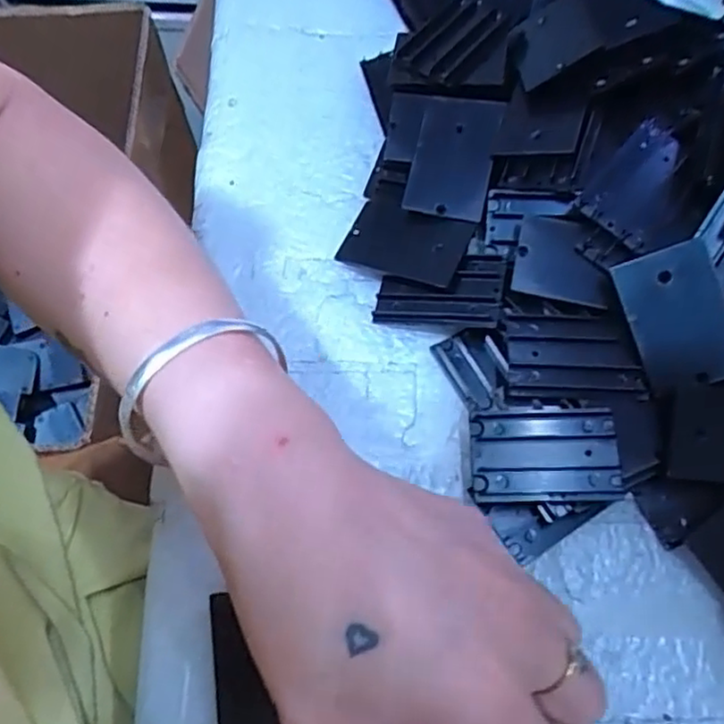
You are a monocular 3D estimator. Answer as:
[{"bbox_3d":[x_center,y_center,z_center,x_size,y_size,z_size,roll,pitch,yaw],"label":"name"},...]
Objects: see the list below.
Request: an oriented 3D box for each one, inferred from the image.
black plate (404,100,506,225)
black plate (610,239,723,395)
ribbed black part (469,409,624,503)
[{"bbox_3d":[0.043,-0.095,0.309,0.035,0.006,0.062,13,76,7],"label":"black plate"},{"bbox_3d":[0.125,-0.018,0.264,0.038,0.004,0.054,-18,84,7],"label":"black plate"},{"bbox_3d":[0.071,0.036,0.260,0.055,0.004,0.035,-2,72,4],"label":"ribbed black part"}]

